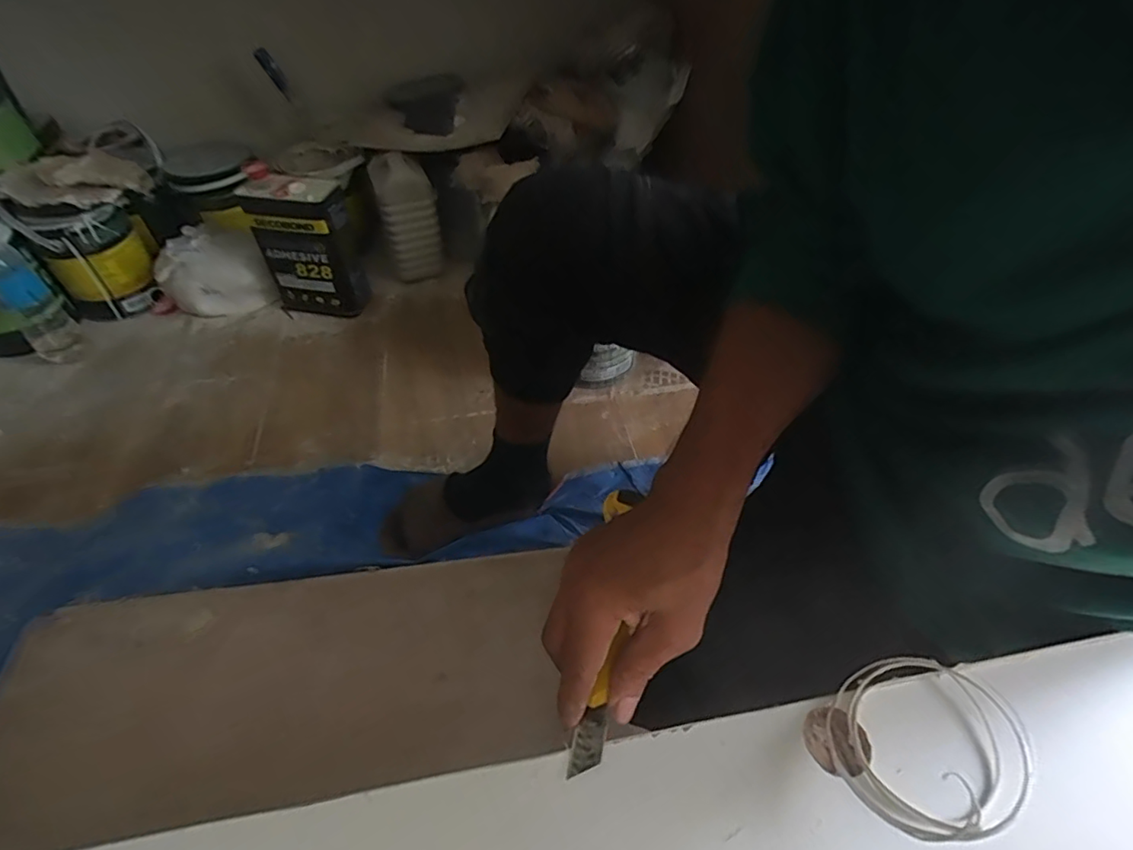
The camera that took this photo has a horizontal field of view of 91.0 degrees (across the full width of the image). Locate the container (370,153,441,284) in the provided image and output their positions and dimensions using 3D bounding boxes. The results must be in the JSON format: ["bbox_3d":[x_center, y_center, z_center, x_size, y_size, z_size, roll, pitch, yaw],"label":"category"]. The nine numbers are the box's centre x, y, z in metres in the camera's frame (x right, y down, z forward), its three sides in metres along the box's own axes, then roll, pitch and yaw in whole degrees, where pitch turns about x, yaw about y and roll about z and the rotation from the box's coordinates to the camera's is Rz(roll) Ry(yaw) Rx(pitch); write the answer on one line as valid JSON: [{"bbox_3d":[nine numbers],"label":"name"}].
[{"bbox_3d":[-0.317,-0.411,1.128,0.110,0.227,0.089,-15,49,-13],"label":"container"}]

